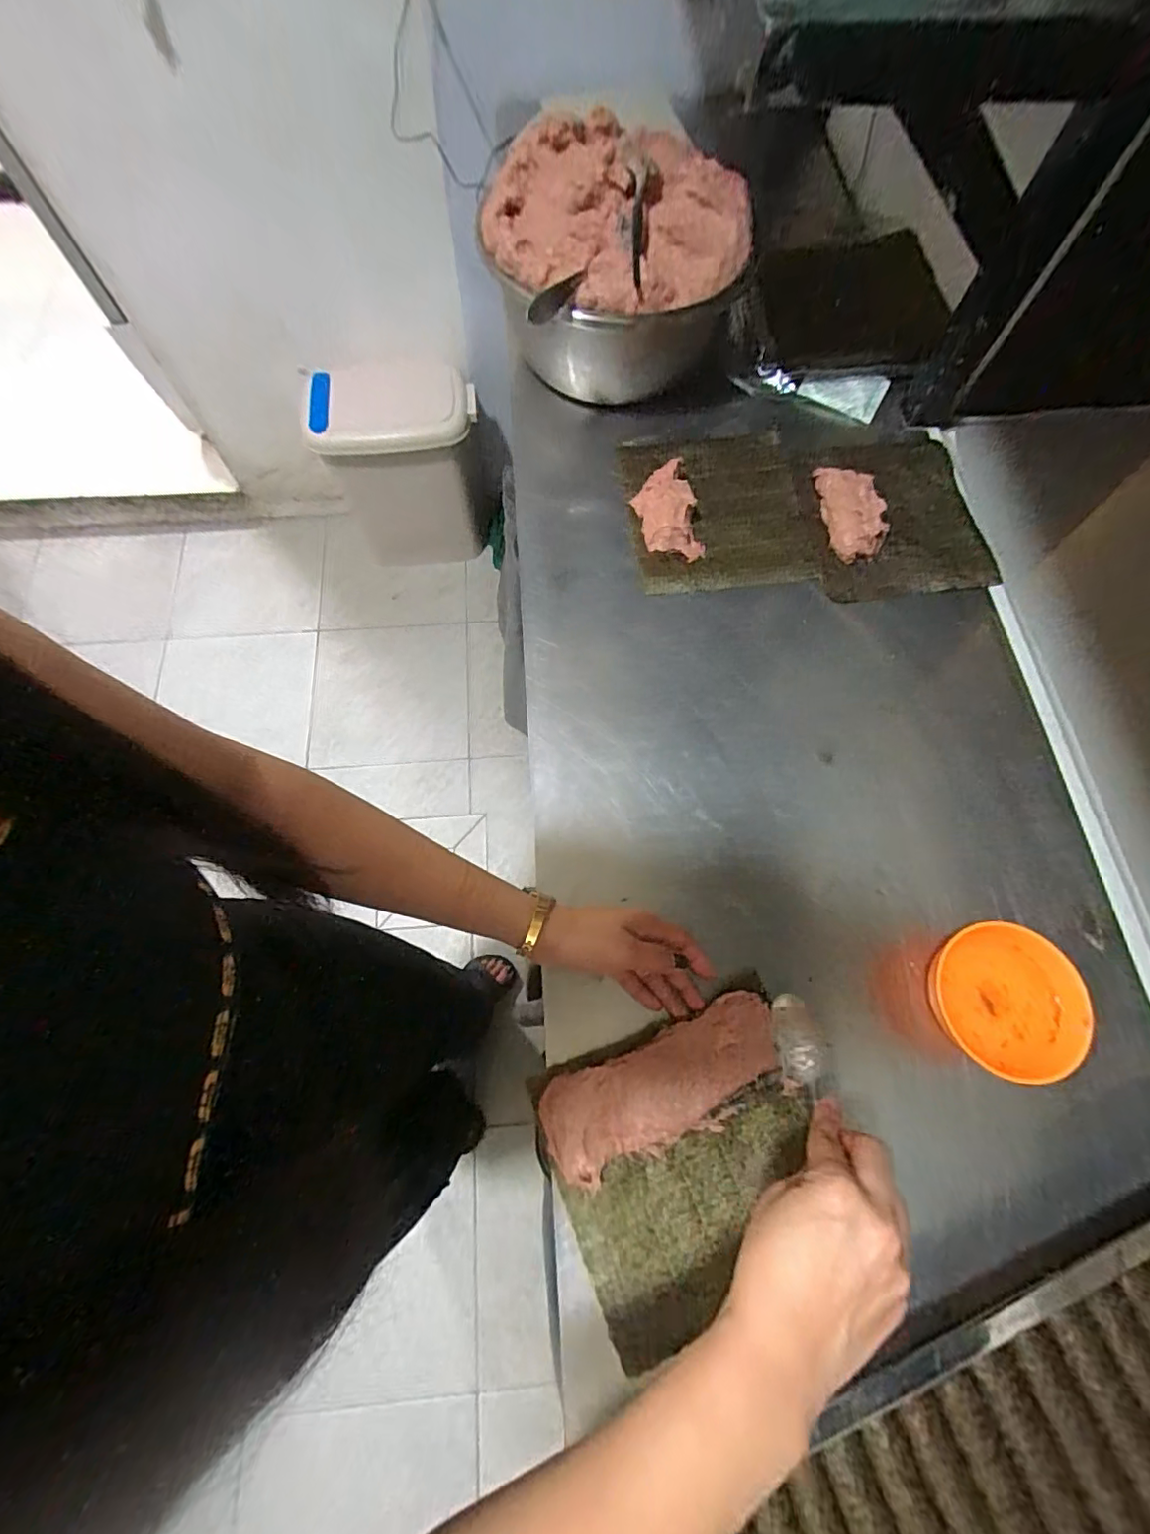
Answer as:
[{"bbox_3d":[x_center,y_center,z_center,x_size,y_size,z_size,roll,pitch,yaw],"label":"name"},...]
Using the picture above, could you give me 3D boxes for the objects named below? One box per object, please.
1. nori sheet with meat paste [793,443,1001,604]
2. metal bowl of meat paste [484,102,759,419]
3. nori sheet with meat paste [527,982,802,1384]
[{"bbox_3d":[0.340,-0.276,0.586,0.181,0.037,0.197,-7,70,0],"label":"nori sheet with meat paste"},{"bbox_3d":[0.037,-0.528,0.602,0.240,0.173,0.255,-1,69,1],"label":"metal bowl of meat paste"},{"bbox_3d":[0.084,0.278,0.397,0.189,0.024,0.172,-23,71,-6],"label":"nori sheet with meat paste"}]

